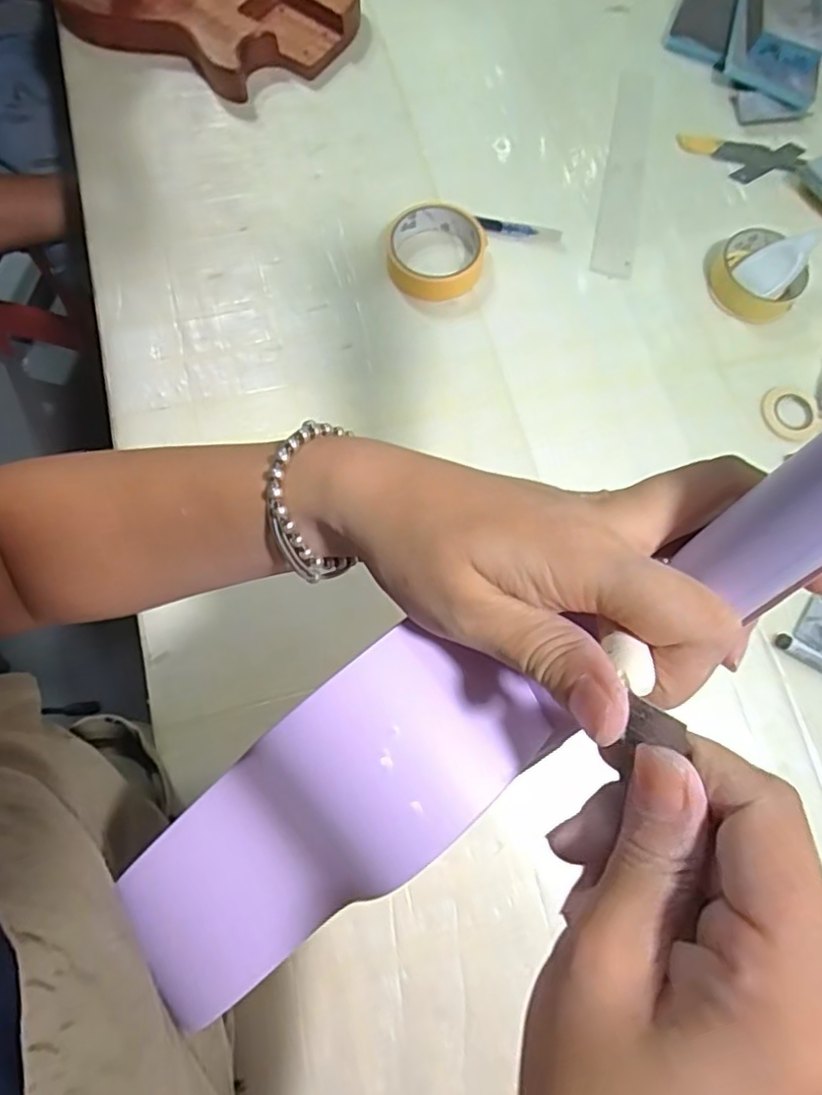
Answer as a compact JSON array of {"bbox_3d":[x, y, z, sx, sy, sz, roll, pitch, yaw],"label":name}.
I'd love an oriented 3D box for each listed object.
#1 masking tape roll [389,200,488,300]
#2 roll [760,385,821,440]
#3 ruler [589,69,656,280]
[{"bbox_3d":[0.022,-0.259,0.544,0.083,0.021,0.090,1,74,-2],"label":"masking tape roll"},{"bbox_3d":[0.324,-0.115,0.530,0.049,0.004,0.050,1,74,-2],"label":"roll"},{"bbox_3d":[0.205,-0.362,0.593,0.038,0.005,0.248,14,72,-3],"label":"ruler"}]

